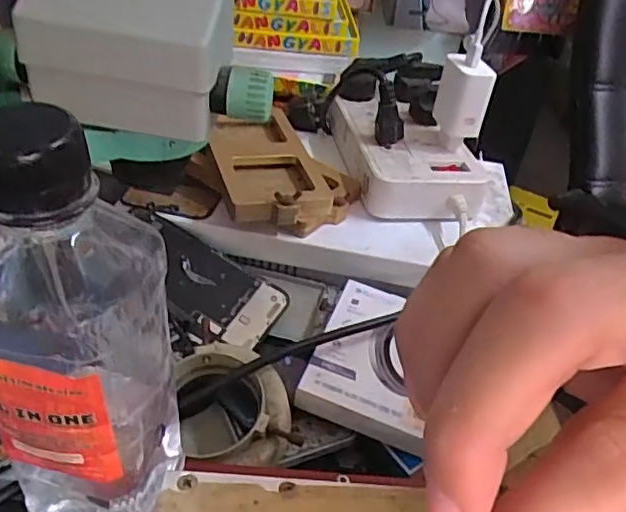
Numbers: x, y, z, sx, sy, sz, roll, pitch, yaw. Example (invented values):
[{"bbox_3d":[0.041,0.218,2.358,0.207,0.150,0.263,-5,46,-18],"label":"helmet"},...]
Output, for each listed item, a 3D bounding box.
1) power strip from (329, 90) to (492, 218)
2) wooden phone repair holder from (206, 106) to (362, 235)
[{"bbox_3d":[0.085,-0.093,0.552,0.106,0.049,0.169,-2,38,-12],"label":"power strip"},{"bbox_3d":[-0.026,-0.072,0.523,0.117,0.052,0.161,-6,38,-16],"label":"wooden phone repair holder"}]

